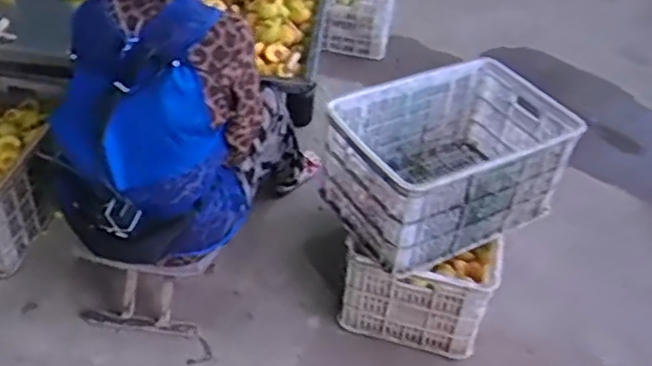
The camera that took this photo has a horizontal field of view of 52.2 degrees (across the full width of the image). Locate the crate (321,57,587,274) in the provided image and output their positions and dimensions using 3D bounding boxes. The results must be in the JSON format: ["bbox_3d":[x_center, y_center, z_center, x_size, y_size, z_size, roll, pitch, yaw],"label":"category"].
[{"bbox_3d":[0.313,-0.060,1.679,0.569,0.311,0.419,-17,46,-23],"label":"crate"}]

